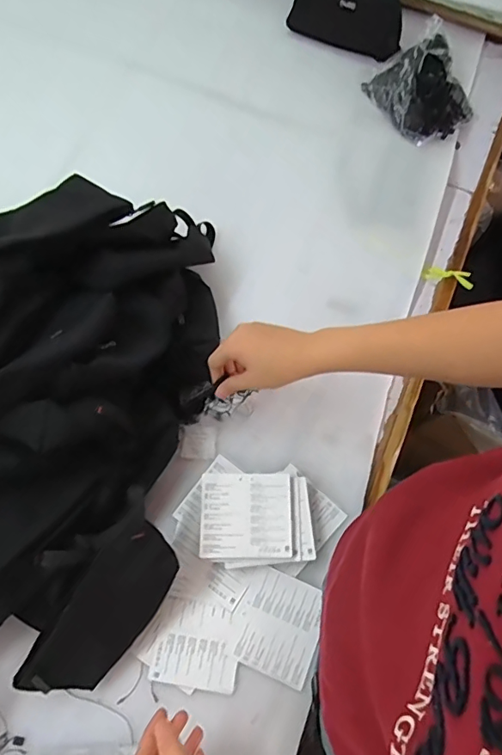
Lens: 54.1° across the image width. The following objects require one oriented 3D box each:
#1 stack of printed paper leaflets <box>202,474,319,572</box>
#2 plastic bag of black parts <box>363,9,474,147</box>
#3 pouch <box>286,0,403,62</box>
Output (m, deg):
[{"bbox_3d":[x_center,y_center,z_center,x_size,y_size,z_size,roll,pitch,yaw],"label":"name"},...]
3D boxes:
[{"bbox_3d":[0.006,0.159,0.556,0.122,0.030,0.101,-4,71,-1],"label":"stack of printed paper leaflets"},{"bbox_3d":[0.268,-0.450,0.763,0.126,0.062,0.160,-26,73,-9],"label":"plastic bag of black parts"},{"bbox_3d":[0.157,-0.593,0.803,0.188,0.090,0.021,27,38,12],"label":"pouch"}]

